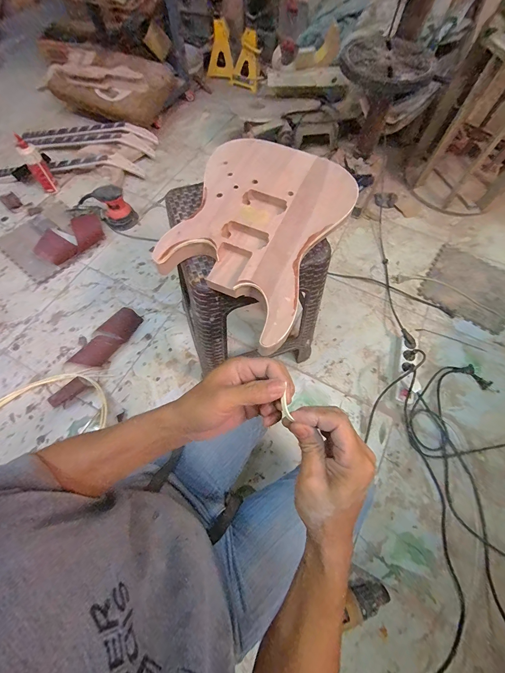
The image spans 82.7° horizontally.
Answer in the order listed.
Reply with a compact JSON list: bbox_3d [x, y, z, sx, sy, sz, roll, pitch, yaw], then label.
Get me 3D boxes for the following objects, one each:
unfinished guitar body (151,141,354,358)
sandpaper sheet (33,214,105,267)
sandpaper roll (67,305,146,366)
[{"bbox_3d":[0.004,-0.212,0.533,0.302,0.037,0.421,26,67,11],"label":"unfinished guitar body"},{"bbox_3d":[-0.679,-0.367,1.074,0.128,0.039,0.248,47,69,-5],"label":"sandpaper sheet"},{"bbox_3d":[-0.473,0.011,0.941,0.076,0.055,0.244,35,69,14],"label":"sandpaper roll"}]

